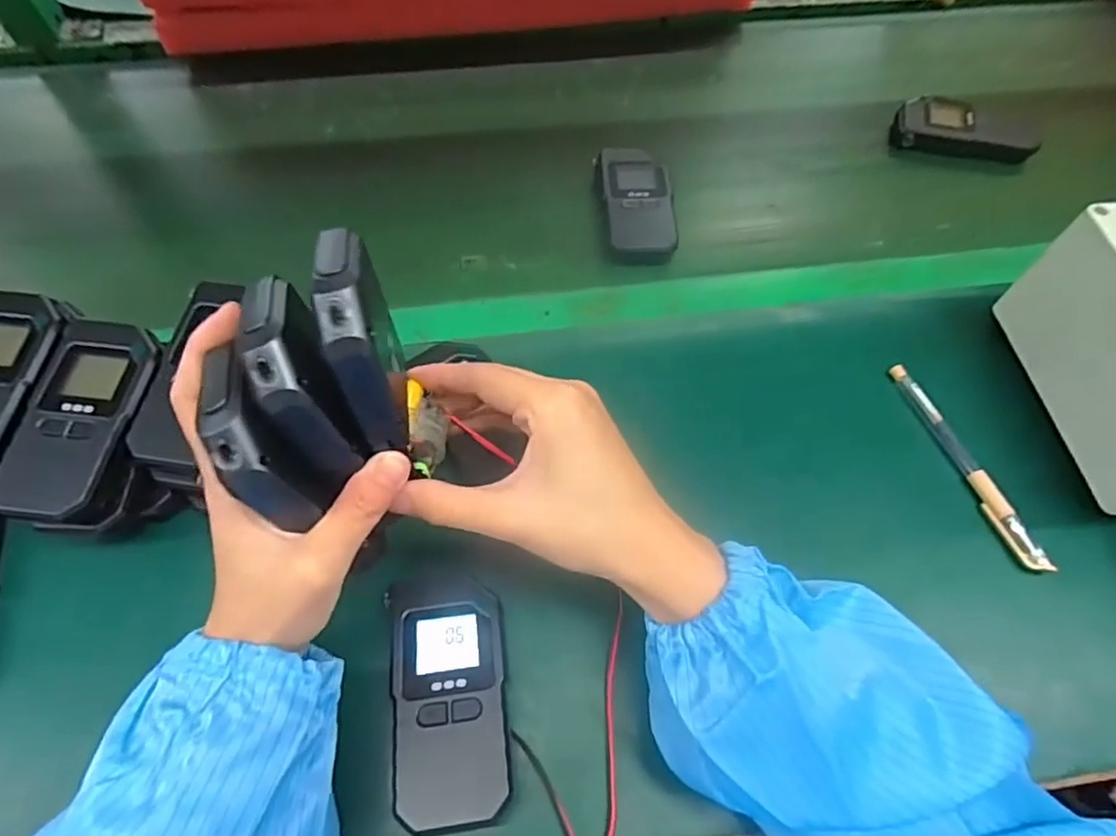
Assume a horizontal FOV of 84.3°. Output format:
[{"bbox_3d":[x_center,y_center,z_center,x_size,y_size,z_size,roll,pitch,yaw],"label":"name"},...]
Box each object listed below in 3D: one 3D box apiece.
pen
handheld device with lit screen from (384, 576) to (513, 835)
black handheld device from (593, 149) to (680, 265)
[{"bbox_3d":[0.255,0.026,0.386,0.012,0.010,0.147,-15,62,-9],"label":"pen"},{"bbox_3d":[-0.054,0.137,0.311,0.056,0.029,0.116,-10,62,-7],"label":"handheld device with lit screen"},{"bbox_3d":[0.065,-0.177,0.501,0.056,0.020,0.113,-4,61,-3],"label":"black handheld device"}]

